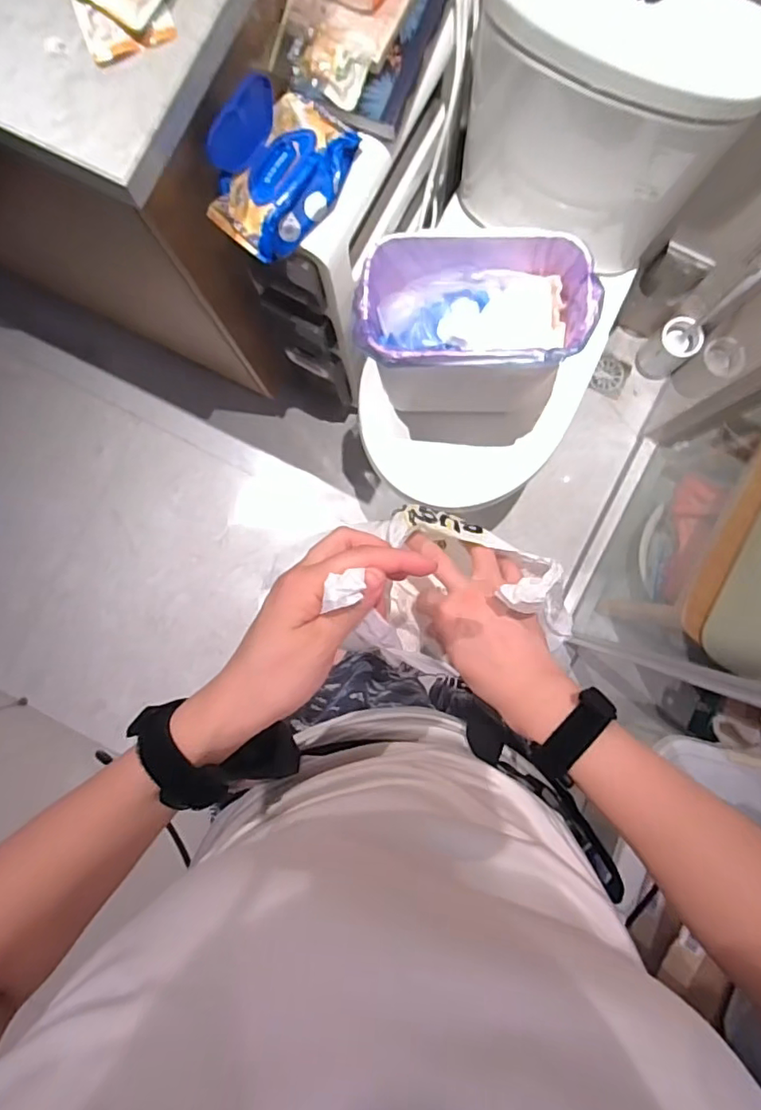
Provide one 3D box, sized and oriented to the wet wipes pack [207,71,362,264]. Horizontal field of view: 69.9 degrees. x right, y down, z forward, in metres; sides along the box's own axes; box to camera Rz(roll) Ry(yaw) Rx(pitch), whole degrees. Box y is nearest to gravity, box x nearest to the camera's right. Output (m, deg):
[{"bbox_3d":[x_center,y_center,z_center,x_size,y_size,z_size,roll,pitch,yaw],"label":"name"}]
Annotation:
[{"bbox_3d":[-0.130,-0.481,0.667,0.141,0.085,0.197,38,89,3],"label":"wet wipes pack"}]

